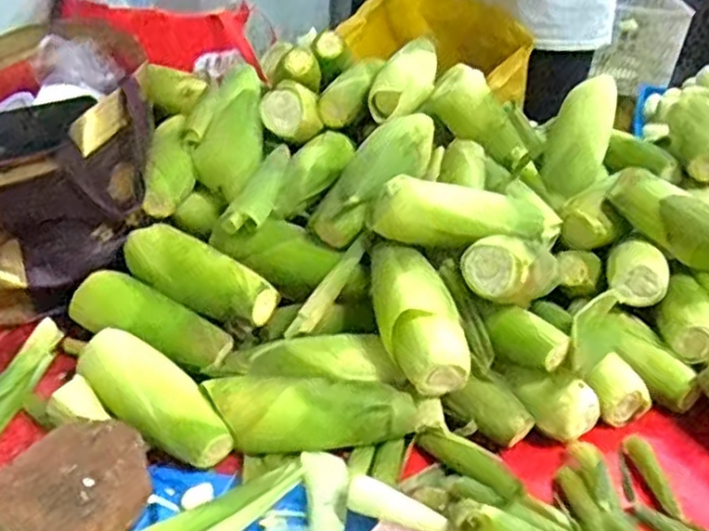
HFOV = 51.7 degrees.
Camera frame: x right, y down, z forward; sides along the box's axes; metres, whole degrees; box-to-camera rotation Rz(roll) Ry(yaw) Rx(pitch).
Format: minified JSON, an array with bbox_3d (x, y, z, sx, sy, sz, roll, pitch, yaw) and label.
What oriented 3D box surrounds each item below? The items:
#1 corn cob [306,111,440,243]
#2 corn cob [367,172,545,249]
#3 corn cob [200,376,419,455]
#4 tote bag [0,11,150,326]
[{"bbox_3d":[0.031,-0.111,0.887,0.070,0.065,0.211,28,63,29],"label":"corn cob"},{"bbox_3d":[0.122,-0.057,0.831,0.203,0.068,0.057,1,34,-7],"label":"corn cob"},{"bbox_3d":[-0.041,0.145,0.734,0.210,0.055,0.066,2,34,-7],"label":"corn cob"},{"bbox_3d":[-0.395,-0.116,0.877,0.299,0.249,0.251,-2,34,-12],"label":"tote bag"}]

